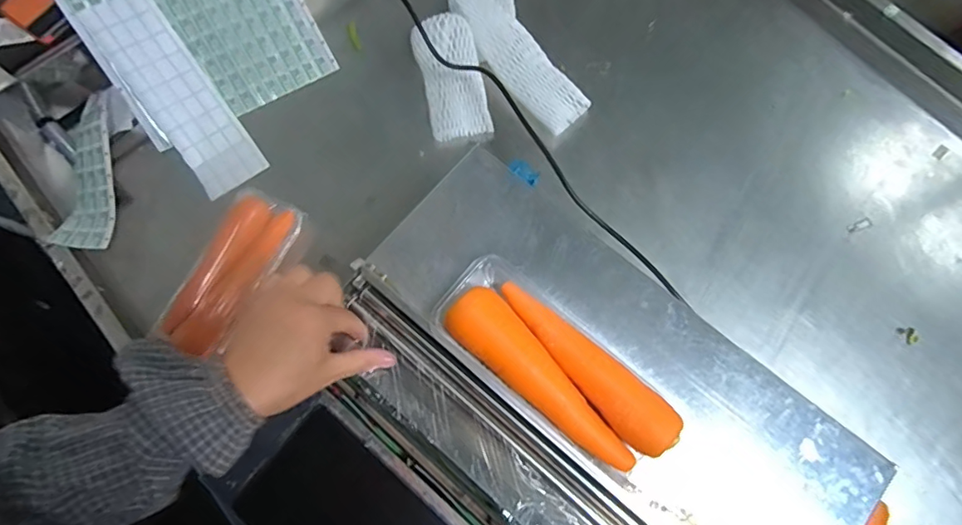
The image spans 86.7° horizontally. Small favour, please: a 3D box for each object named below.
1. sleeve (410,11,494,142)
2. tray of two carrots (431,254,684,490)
[{"bbox_3d":[-0.042,-0.259,0.724,0.083,0.029,0.165,-14,95,-5],"label":"sleeve"},{"bbox_3d":[0.066,0.088,0.451,0.222,0.052,0.094,38,76,10],"label":"tray of two carrots"}]

